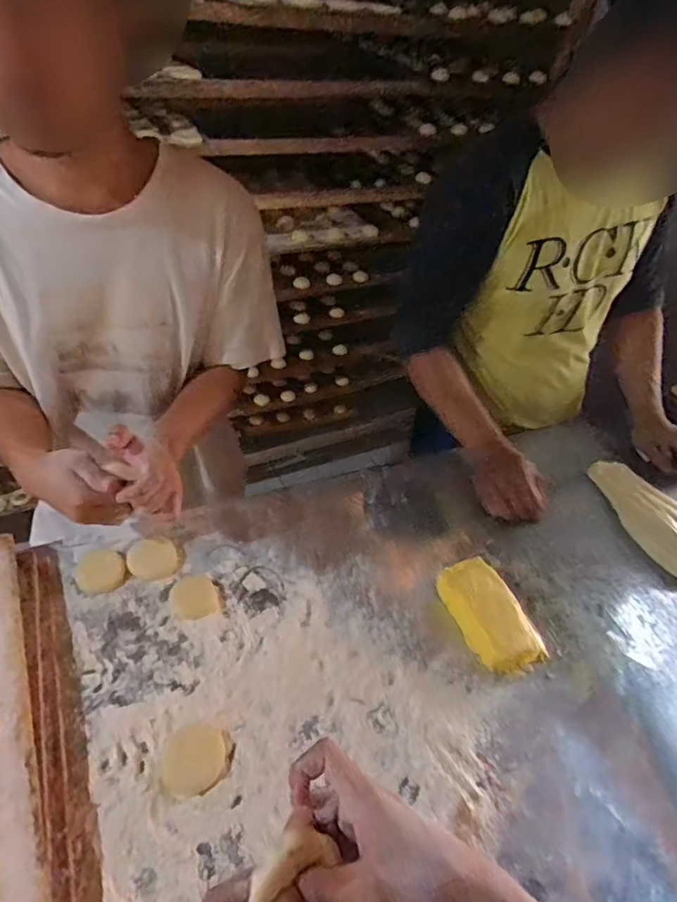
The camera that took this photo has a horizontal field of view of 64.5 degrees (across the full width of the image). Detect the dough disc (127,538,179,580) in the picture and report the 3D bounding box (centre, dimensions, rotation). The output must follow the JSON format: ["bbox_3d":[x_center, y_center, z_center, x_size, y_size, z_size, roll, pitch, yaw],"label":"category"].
[{"bbox_3d":[-0.248,0.143,0.715,0.060,0.009,0.068,-19,48,-26],"label":"dough disc"}]

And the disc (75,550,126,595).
[{"bbox_3d":[-0.306,0.155,0.690,0.057,0.012,0.058,3,42,-3],"label":"disc"}]

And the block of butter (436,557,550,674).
[{"bbox_3d":[0.192,0.201,0.680,0.089,0.044,0.151,-13,45,-20],"label":"block of butter"}]

